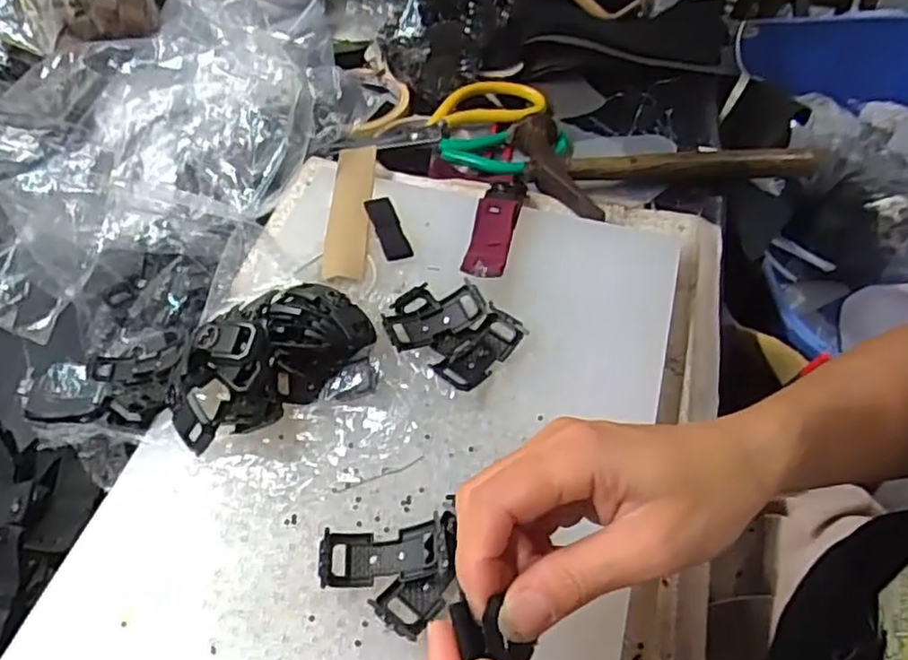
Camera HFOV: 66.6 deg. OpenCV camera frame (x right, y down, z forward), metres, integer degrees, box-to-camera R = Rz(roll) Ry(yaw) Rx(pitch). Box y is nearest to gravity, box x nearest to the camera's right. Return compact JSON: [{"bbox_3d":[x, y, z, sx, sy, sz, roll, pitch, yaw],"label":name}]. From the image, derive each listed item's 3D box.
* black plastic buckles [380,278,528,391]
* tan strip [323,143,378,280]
[{"bbox_3d":[-0.003,0.000,0.400,0.071,0.021,0.057,35,64,23],"label":"black plastic buckles"},{"bbox_3d":[-0.070,-0.084,0.471,0.027,0.007,0.126,3,51,-5],"label":"tan strip"}]

